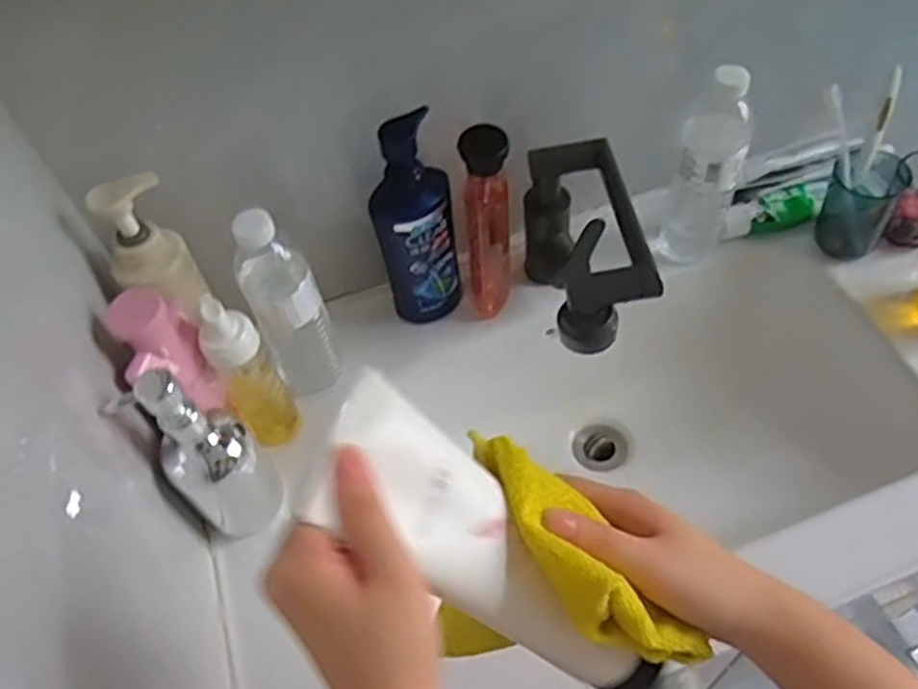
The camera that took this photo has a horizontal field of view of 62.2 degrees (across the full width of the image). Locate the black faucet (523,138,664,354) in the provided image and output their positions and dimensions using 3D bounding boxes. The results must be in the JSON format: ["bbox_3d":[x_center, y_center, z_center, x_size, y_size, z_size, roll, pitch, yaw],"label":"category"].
[{"bbox_3d":[0.115,-0.065,0.708,0.075,0.189,0.208,-7,55,0],"label":"black faucet"}]

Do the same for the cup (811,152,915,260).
[{"bbox_3d":[0.426,-0.149,0.812,0.072,0.097,0.082,27,61,21],"label":"cup"}]

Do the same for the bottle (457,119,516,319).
[{"bbox_3d":[0.028,-0.112,0.753,0.050,0.224,0.053,-3,55,2],"label":"bottle"}]

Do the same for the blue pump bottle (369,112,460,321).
[{"bbox_3d":[-0.040,-0.111,0.733,0.075,0.238,0.053,-7,55,0],"label":"blue pump bottle"}]

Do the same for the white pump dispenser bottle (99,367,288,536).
[{"bbox_3d":[-0.199,0.089,0.613,0.070,0.186,0.061,-37,60,-20],"label":"white pump dispenser bottle"}]

